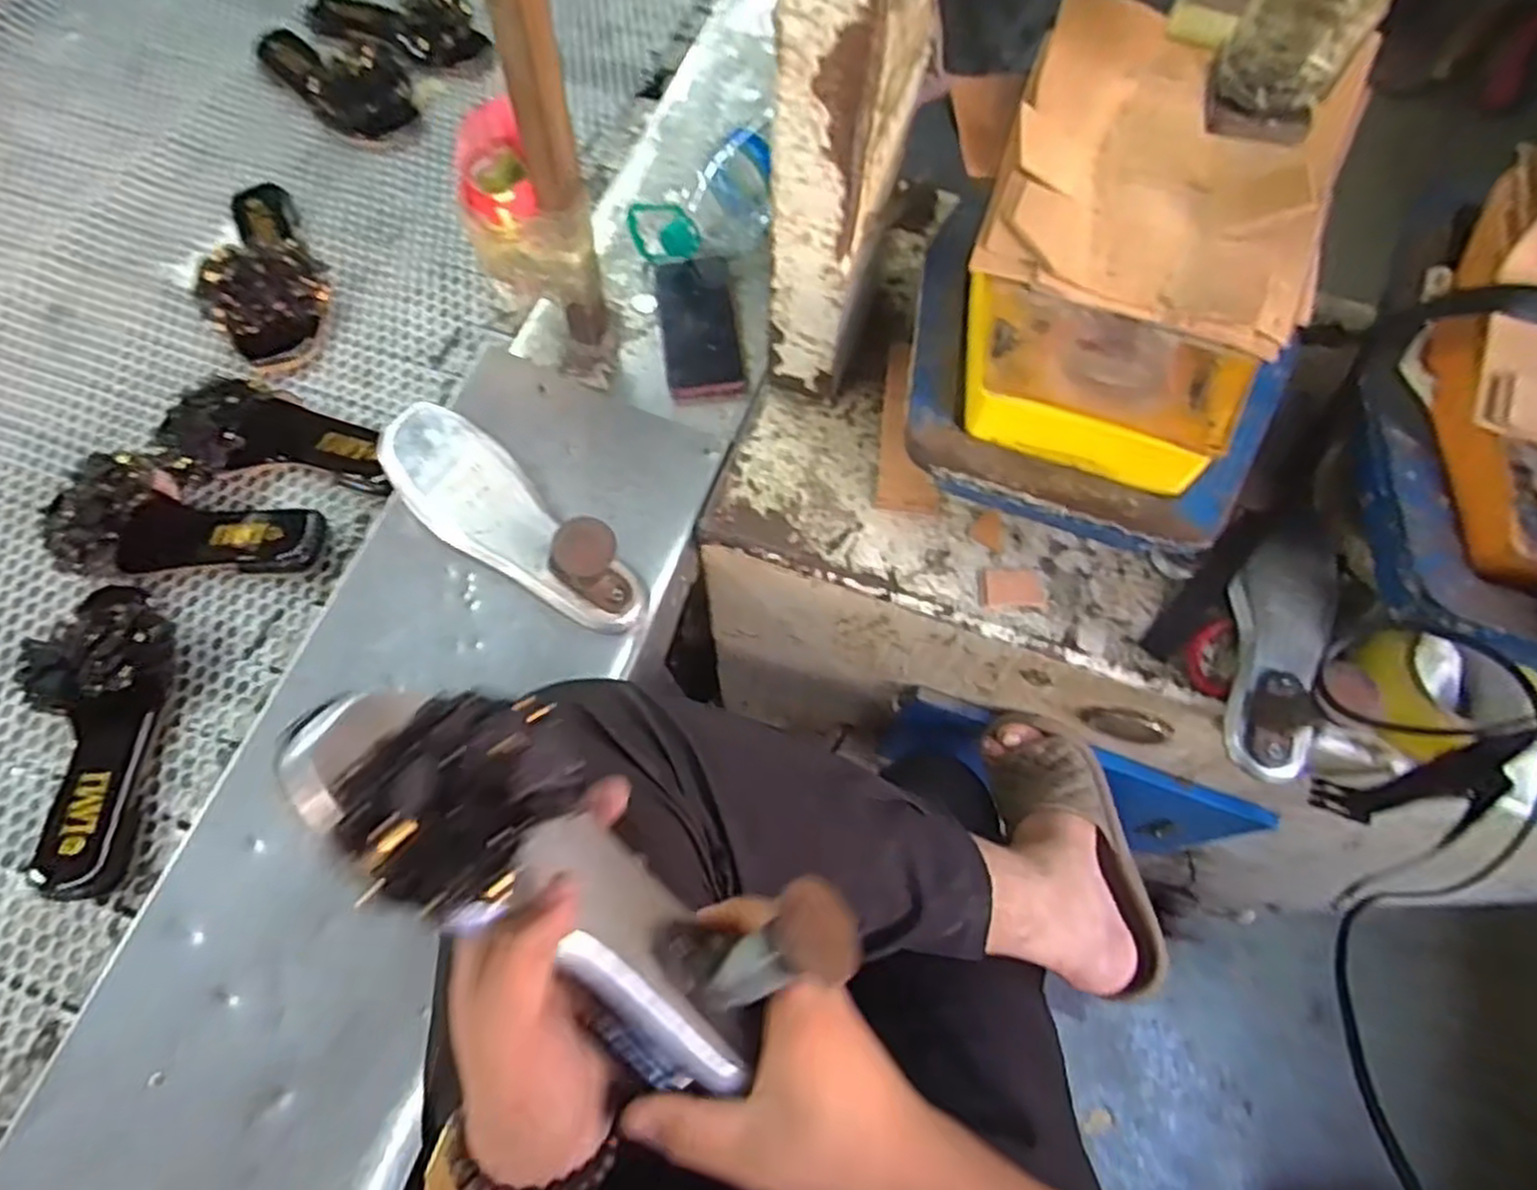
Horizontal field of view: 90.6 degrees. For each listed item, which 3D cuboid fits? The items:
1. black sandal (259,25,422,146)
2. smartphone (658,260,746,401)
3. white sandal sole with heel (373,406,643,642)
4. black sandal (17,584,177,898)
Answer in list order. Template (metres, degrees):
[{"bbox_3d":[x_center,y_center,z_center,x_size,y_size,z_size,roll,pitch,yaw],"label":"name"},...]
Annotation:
[{"bbox_3d":[-0.517,-0.628,0.903,0.230,0.066,0.099,43,72,13],"label":"black sandal"},{"bbox_3d":[-0.069,-0.270,0.757,0.072,0.014,0.168,-6,69,-5],"label":"smartphone"},{"bbox_3d":[-0.219,-0.067,0.618,0.261,0.093,0.086,40,71,15],"label":"white sandal sole with heel"},{"bbox_3d":[-0.523,0.101,0.598,0.094,0.062,0.250,-8,69,-6],"label":"black sandal"}]

